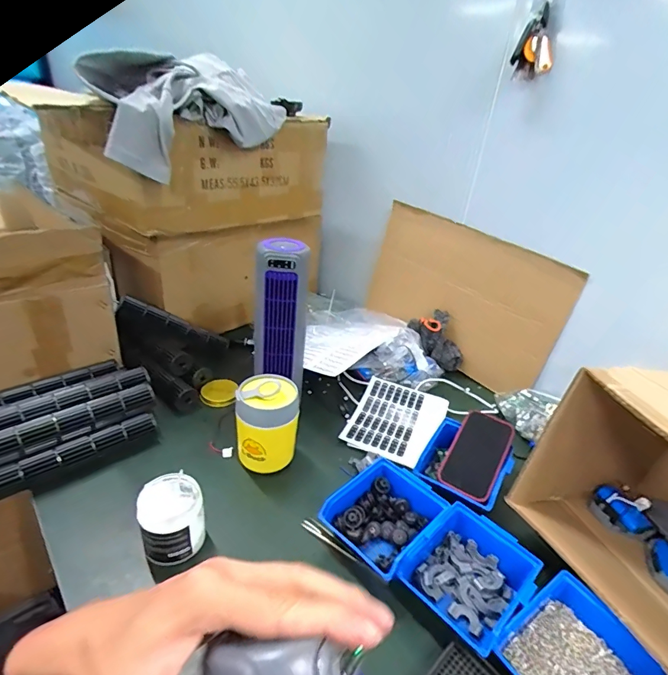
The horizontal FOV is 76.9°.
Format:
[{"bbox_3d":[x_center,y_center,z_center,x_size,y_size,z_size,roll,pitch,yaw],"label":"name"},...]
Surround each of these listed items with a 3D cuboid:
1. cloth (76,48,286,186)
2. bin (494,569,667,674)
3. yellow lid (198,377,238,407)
[{"bbox_3d":[-0.249,-0.381,0.734,0.205,0.177,0.347,13,29,13],"label":"cloth"},{"bbox_3d":[0.245,0.325,0.420,0.124,0.050,0.116,-12,33,-29],"label":"bin"},{"bbox_3d":[-0.223,0.105,0.812,0.068,0.020,0.075,-1,29,-12],"label":"yellow lid"}]

